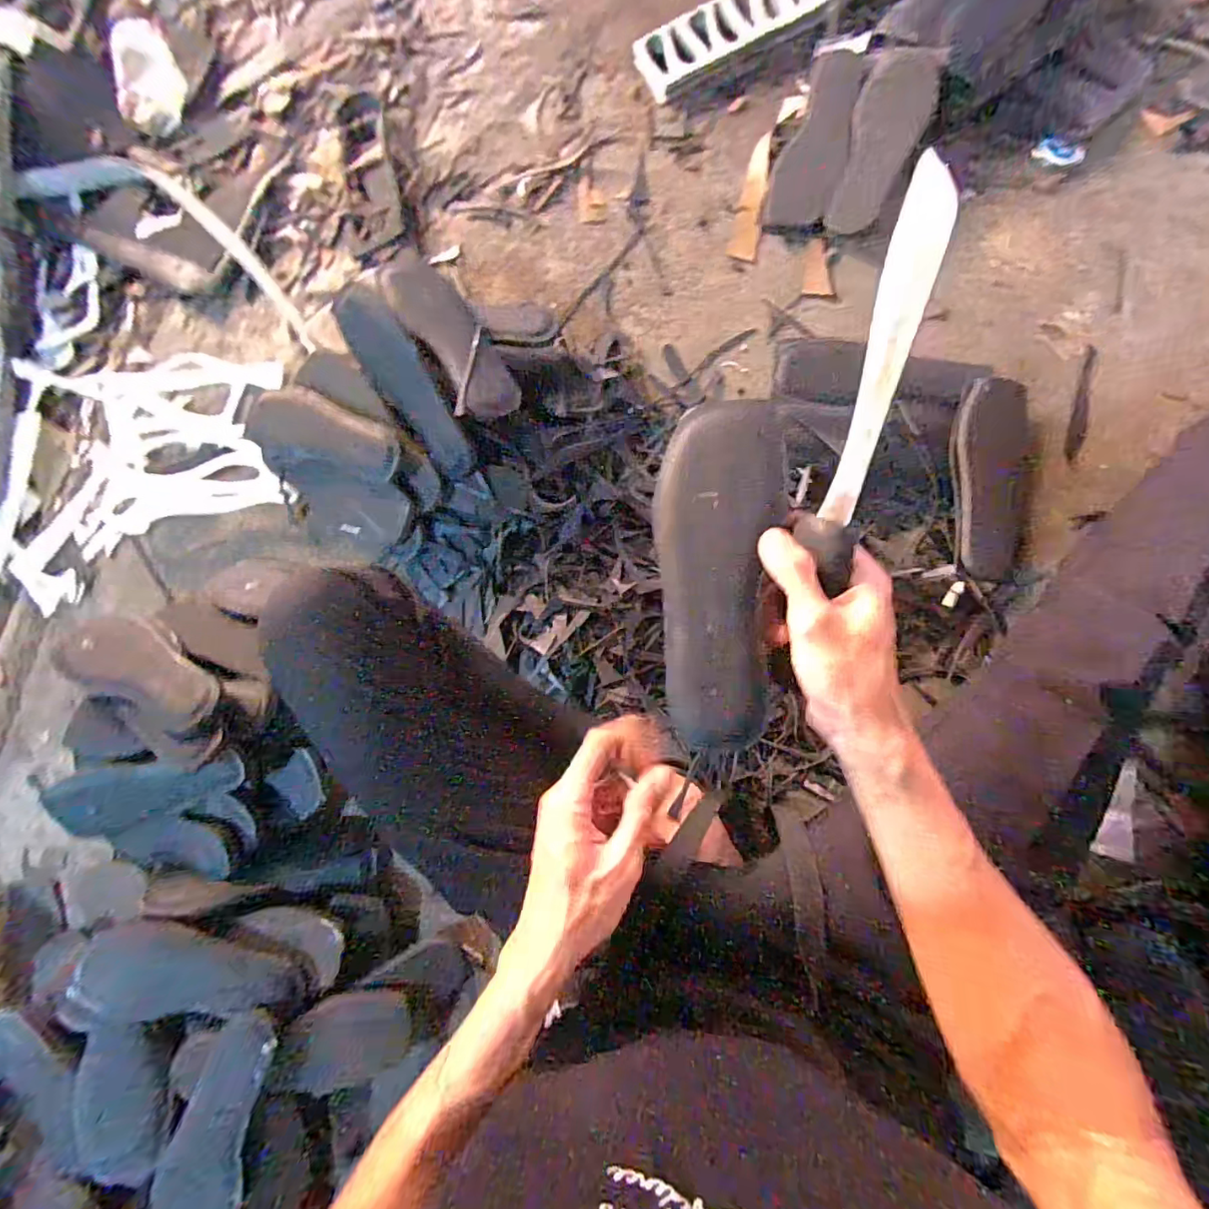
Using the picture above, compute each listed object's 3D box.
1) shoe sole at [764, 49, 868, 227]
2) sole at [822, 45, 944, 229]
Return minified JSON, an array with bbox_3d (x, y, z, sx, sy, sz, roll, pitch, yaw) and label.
[{"bbox_3d":[0.284,-0.612,0.709,0.082,0.024,0.227,21,90,9],"label":"shoe sole"},{"bbox_3d":[0.354,-0.596,0.696,0.088,0.023,0.230,23,91,9],"label":"sole"}]

